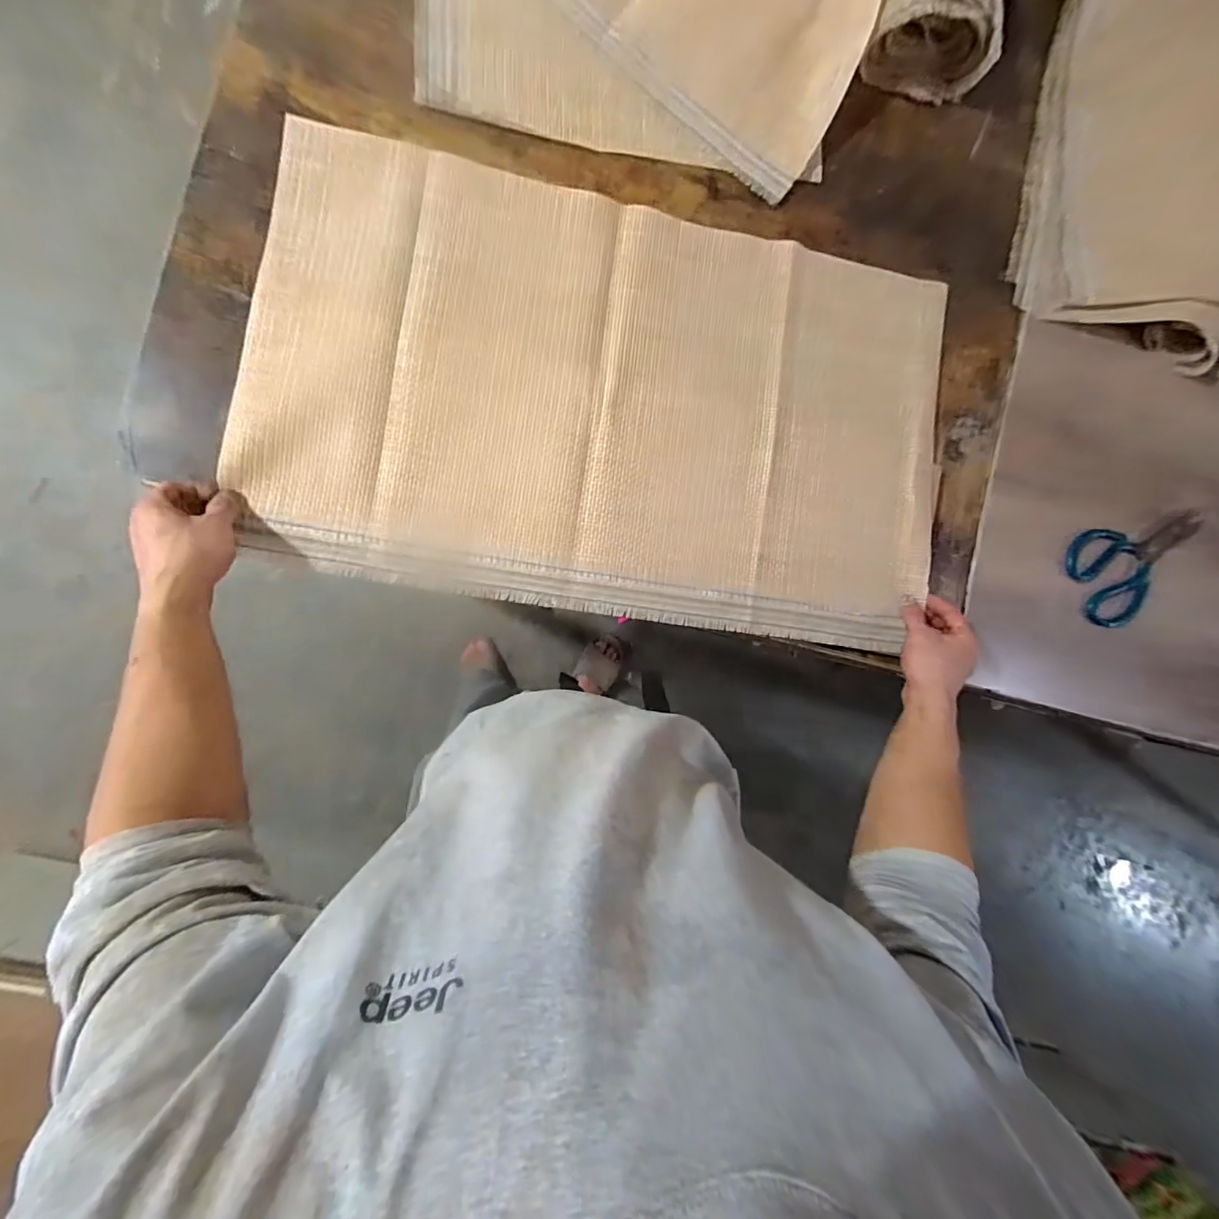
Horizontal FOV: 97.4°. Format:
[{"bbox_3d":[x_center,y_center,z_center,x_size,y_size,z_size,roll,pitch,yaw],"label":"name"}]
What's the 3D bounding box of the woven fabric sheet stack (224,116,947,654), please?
[{"bbox_3d":[0.015,-0.219,0.581,0.736,0.030,0.444,7,89,-8],"label":"woven fabric sheet stack"}]

